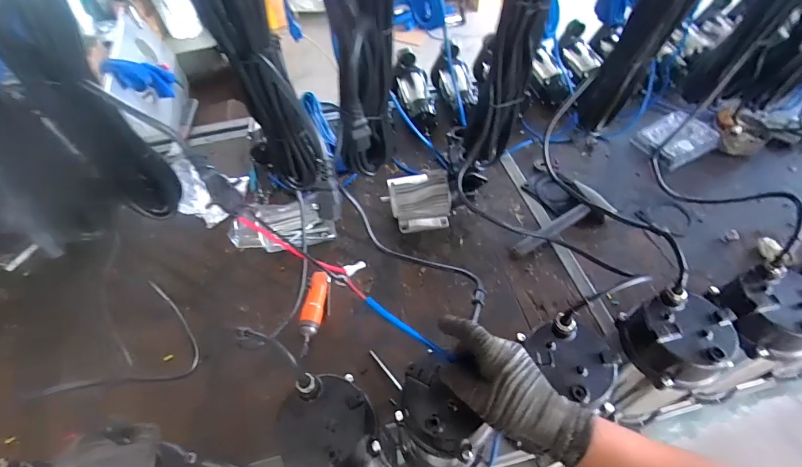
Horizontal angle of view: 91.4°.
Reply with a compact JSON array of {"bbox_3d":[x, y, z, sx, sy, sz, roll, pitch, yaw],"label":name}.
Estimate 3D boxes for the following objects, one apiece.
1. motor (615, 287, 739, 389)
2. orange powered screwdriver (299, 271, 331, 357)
[{"bbox_3d":[0.381,0.147,0.537,0.114,0.078,0.111,-2,53,3],"label":"motor"},{"bbox_3d":[-0.183,0.165,0.819,0.052,0.033,0.178,5,54,8],"label":"orange powered screwdriver"}]

